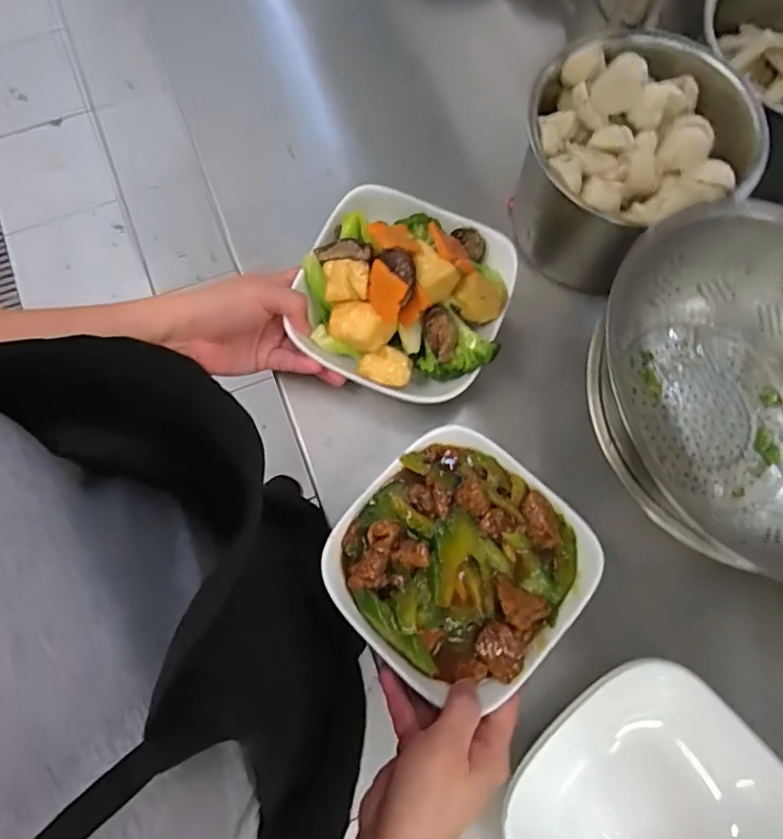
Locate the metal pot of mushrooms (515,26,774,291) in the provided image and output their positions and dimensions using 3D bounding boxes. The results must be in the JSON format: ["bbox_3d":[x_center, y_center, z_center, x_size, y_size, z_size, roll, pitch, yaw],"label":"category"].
[{"bbox_3d":[0.174,-0.188,0.443,0.150,0.111,0.142,0,75,1],"label":"metal pot of mushrooms"}]

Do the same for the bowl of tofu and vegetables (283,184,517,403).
[{"bbox_3d":[0.011,-0.096,0.417,0.142,0.059,0.148,22,75,5],"label":"bowl of tofu and vegetables"}]

